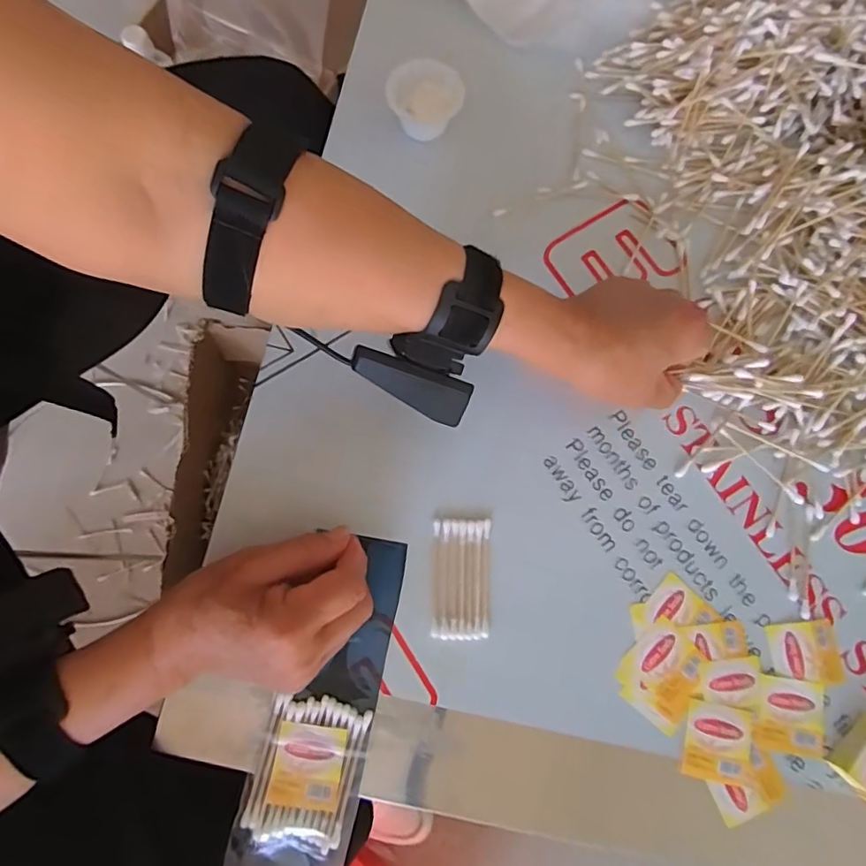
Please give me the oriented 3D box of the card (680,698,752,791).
[{"bbox_3d":[0.174,0.189,0.332,0.040,0.004,0.044,13,79,1],"label":"card"}]

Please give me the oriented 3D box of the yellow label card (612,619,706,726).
[{"bbox_3d":[0.145,0.146,0.339,0.046,0.004,0.047,37,80,6],"label":"yellow label card"}]

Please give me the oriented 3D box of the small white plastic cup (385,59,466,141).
[{"bbox_3d":[-0.006,-0.243,0.401,0.053,0.025,0.045,-7,79,-3],"label":"small white plastic cup"}]

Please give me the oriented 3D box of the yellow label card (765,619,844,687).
[{"bbox_3d":[0.234,0.139,0.344,0.044,0.004,0.038,-5,79,-2],"label":"yellow label card"}]

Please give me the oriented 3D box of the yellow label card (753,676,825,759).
[{"bbox_3d":[0.221,0.175,0.337,0.041,0.004,0.043,11,79,1],"label":"yellow label card"}]

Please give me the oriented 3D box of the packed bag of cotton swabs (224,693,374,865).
[{"bbox_3d":[-0.078,0.214,0.309,0.064,0.023,0.114,12,79,1],"label":"packed bag of cotton swabs"}]

